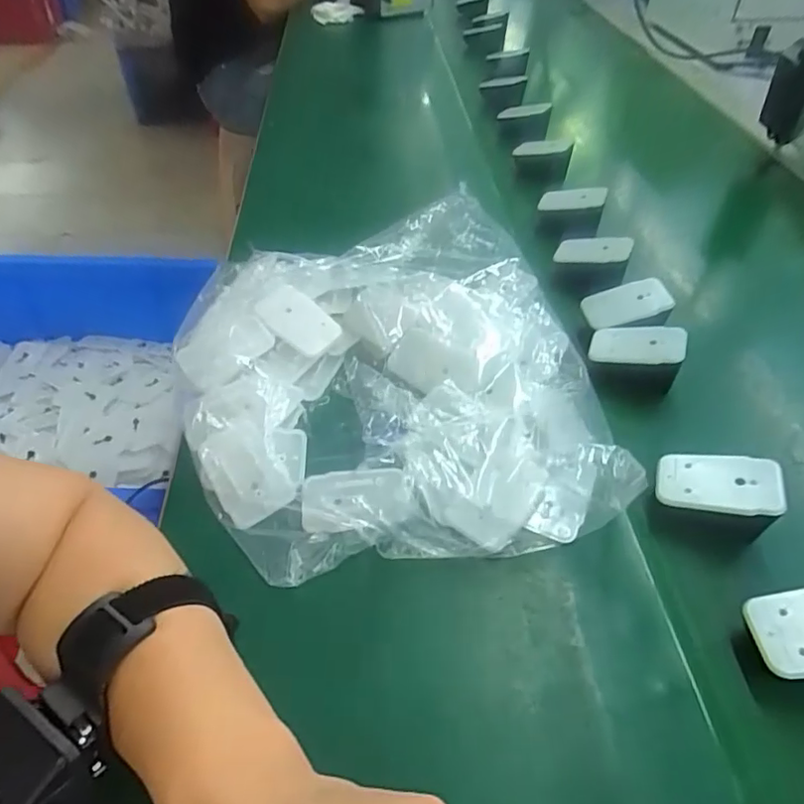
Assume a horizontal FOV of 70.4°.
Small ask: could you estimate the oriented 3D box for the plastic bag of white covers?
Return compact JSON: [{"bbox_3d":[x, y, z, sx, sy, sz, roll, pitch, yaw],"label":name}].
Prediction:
[{"bbox_3d":[-0.011,-0.032,0.400,0.285,0.067,0.286,-6,50,-8],"label":"plastic bag of white covers"}]

